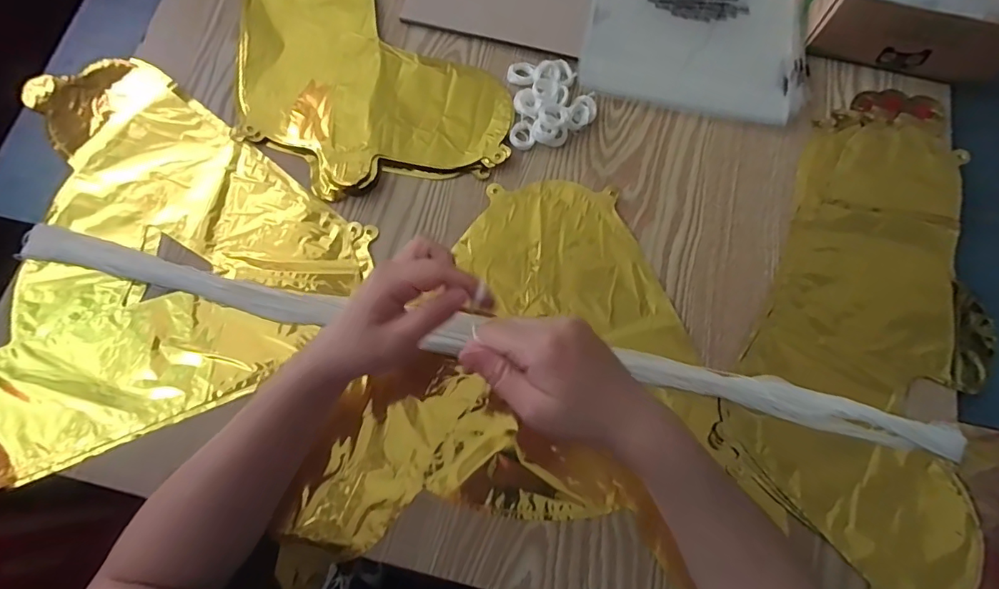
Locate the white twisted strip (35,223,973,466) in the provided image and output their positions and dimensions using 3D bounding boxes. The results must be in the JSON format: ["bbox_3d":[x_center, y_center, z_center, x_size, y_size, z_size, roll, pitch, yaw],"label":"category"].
[{"bbox_3d":[-0.016,0.037,0.423,0.788,0.022,0.033,11,76,3],"label":"white twisted strip"}]

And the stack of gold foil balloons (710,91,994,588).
[{"bbox_3d":[0.333,0.016,0.425,0.202,0.013,0.428,24,77,5],"label":"stack of gold foil balloons"}]

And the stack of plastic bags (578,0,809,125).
[{"bbox_3d":[0.200,-0.287,0.504,0.207,0.014,0.221,12,76,2],"label":"stack of plastic bags"}]

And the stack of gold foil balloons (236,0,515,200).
[{"bbox_3d":[-0.145,-0.287,0.500,0.235,0.014,0.397,-13,76,-4],"label":"stack of gold foil balloons"}]

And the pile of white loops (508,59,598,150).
[{"bbox_3d":[0.050,-0.183,0.472,0.078,0.021,0.087,-1,76,-1],"label":"pile of white loops"}]

